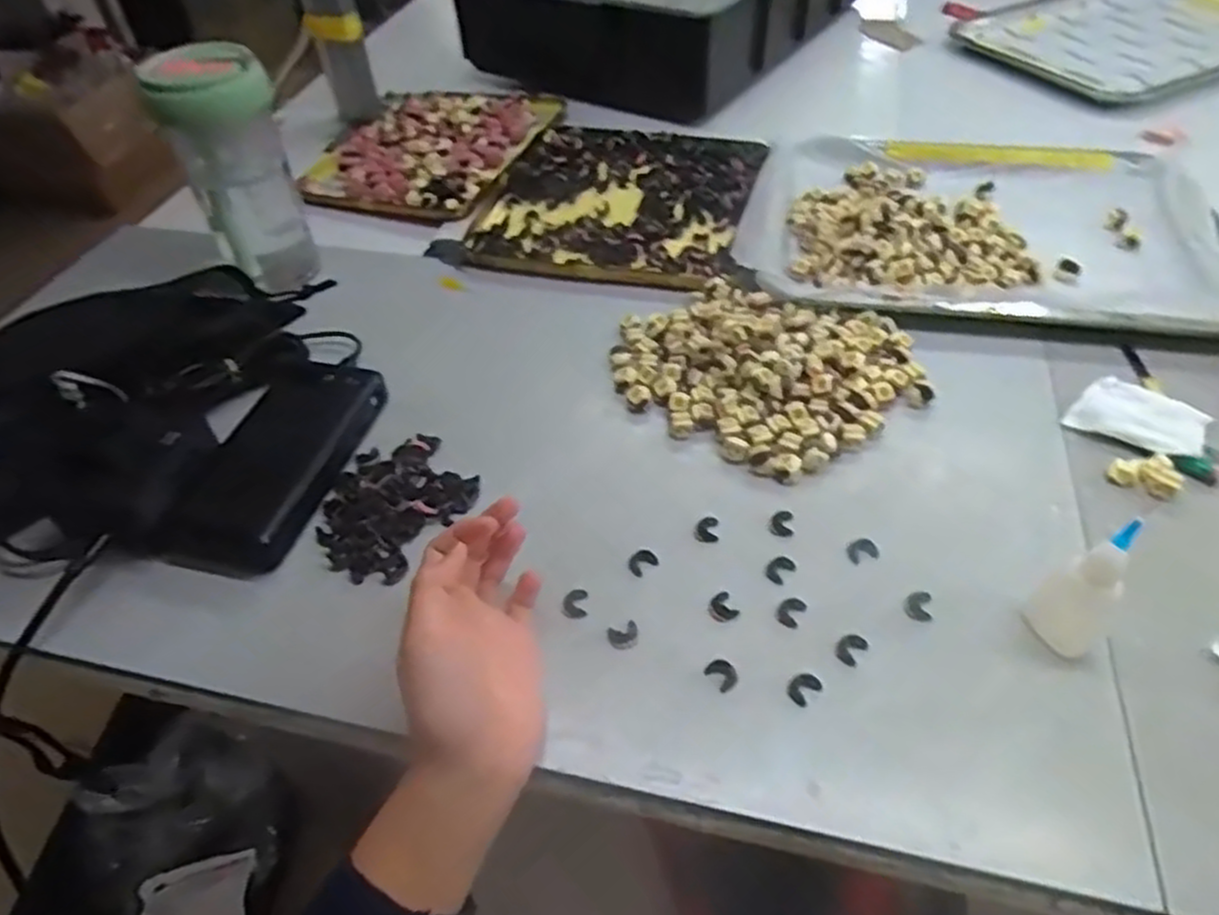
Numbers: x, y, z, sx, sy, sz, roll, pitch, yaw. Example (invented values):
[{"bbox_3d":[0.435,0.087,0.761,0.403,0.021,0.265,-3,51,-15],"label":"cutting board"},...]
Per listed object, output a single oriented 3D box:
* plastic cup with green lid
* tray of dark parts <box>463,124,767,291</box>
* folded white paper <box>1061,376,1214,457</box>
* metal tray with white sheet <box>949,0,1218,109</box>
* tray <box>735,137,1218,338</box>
[{"bbox_3d":[-0.288,-0.223,0.614,0.078,0.184,0.081,-23,49,-17],"label":"plastic cup with green lid"},{"bbox_3d":[0.008,-0.235,0.704,0.224,0.022,0.248,11,48,15],"label":"tray of dark parts"},{"bbox_3d":[0.339,-0.027,0.493,0.071,0.011,0.064,30,55,28],"label":"folded white paper"},{"bbox_3d":[0.623,-0.501,0.915,0.382,0.024,0.273,-20,48,-15],"label":"metal tray with white sheet"},{"bbox_3d":[0.302,-0.201,0.638,0.363,0.031,0.273,6,47,10],"label":"tray"}]

